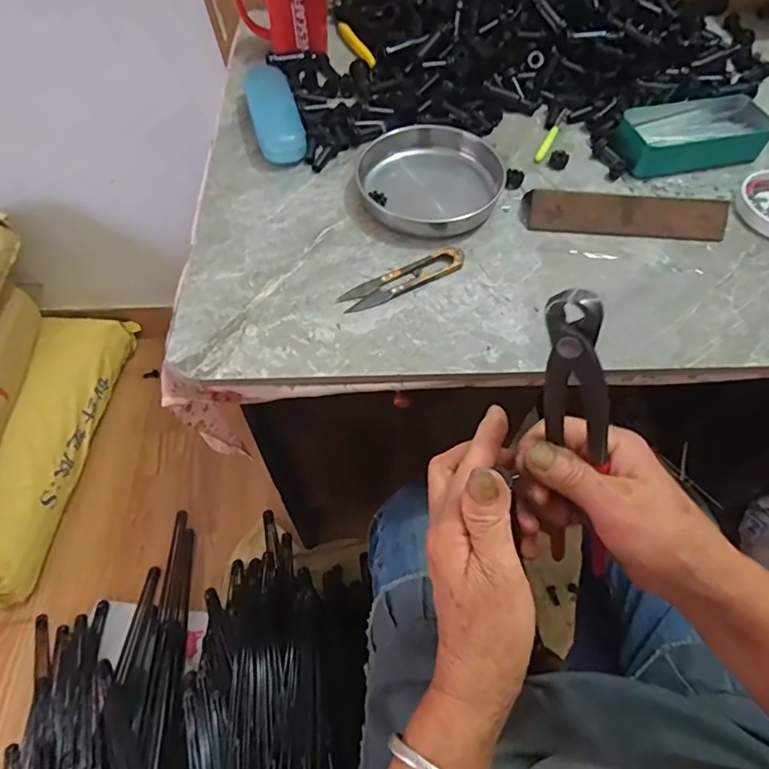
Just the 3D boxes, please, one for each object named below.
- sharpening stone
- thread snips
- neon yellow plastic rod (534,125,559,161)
[{"bbox_3d":[0.223,-0.157,0.475,0.184,0.025,0.029,6,59,2],"label":"sharpening stone"},{"bbox_3d":[0.017,-0.091,0.441,0.116,0.010,0.026,-24,62,-15],"label":"thread snips"},{"bbox_3d":[0.174,-0.258,0.545,0.012,0.008,0.067,22,61,12],"label":"neon yellow plastic rod"}]

